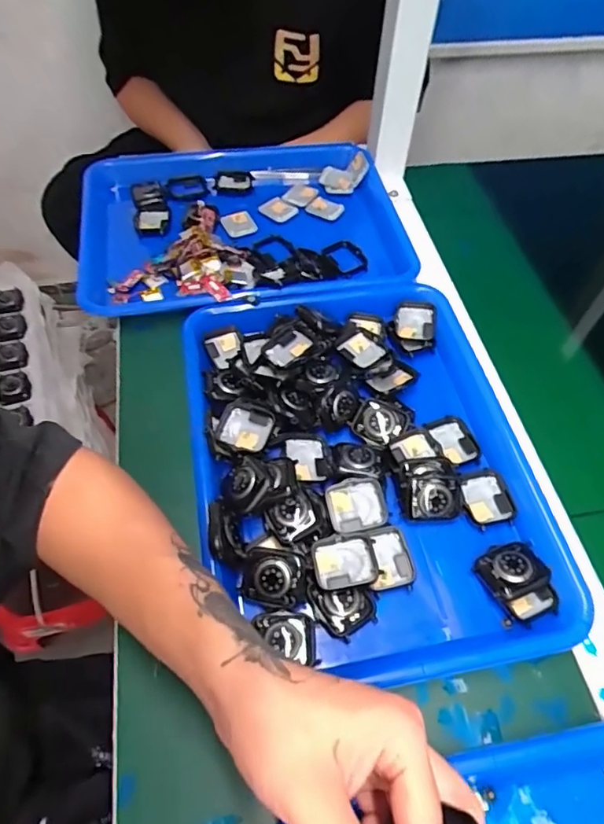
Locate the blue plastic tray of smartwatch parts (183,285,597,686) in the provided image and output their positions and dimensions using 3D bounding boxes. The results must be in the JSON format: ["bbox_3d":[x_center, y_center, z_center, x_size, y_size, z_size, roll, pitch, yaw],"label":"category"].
[{"bbox_3d":[0.047,0.030,0.413,0.259,0.034,0.329,-8,57,-6],"label":"blue plastic tray of smartwatch parts"}]

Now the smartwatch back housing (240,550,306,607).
[{"bbox_3d":[-0.019,0.112,0.357,0.041,0.011,0.034,6,84,3],"label":"smartwatch back housing"}]

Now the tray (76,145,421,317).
[{"bbox_3d":[-0.067,-0.203,0.594,0.371,0.062,0.270,-8,57,-6],"label":"tray"}]

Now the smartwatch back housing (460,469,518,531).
[{"bbox_3d":[0.146,0.068,0.412,0.040,0.007,0.044,-7,57,-6],"label":"smartwatch back housing"}]

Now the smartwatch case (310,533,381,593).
[{"bbox_3d":[0.030,0.105,0.363,0.043,0.014,0.036,-8,57,-6],"label":"smartwatch case"}]

